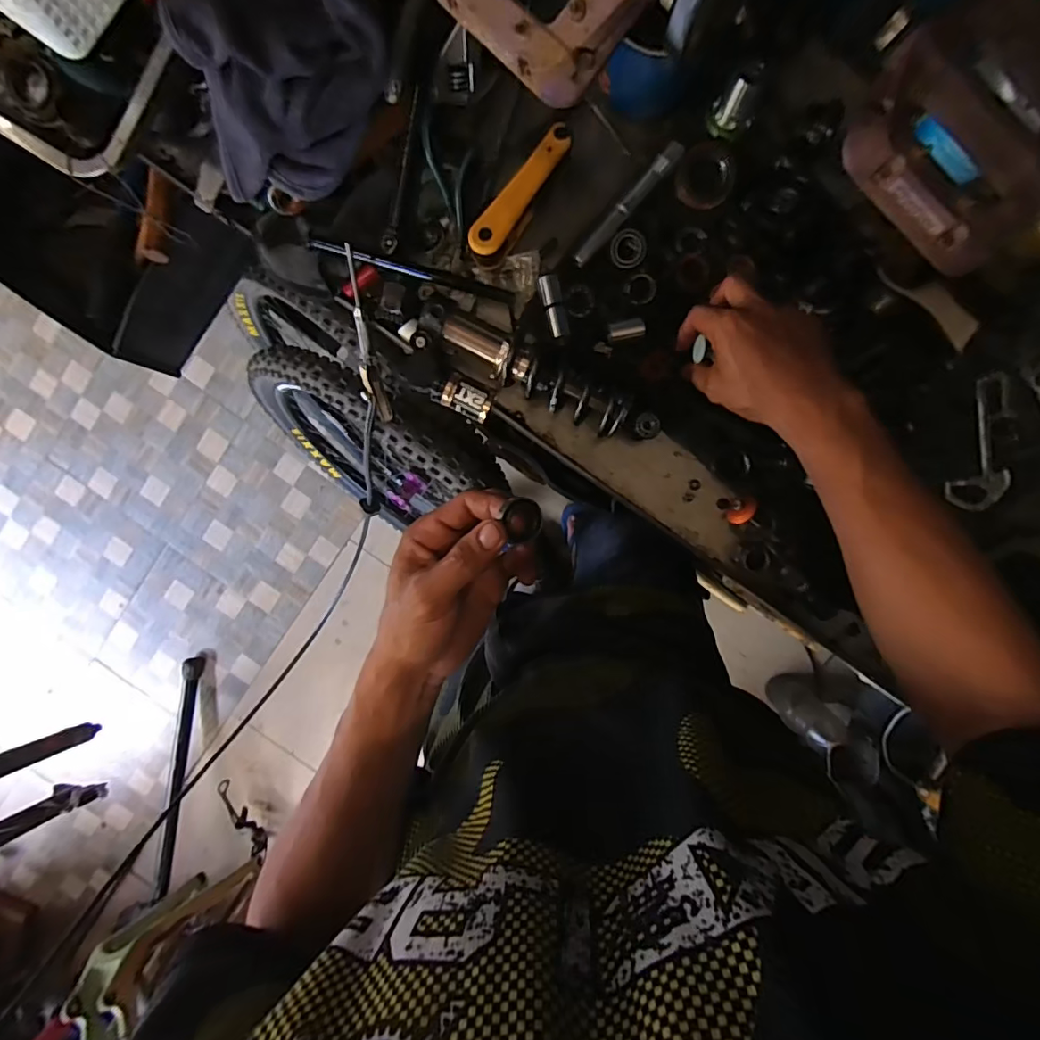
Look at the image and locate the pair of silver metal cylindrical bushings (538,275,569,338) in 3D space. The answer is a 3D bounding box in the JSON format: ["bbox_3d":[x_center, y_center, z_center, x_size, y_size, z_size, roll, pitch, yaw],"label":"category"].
[{"bbox_3d":[0.032,-0.195,0.485,0.020,0.014,0.058,-13,84,4],"label":"pair of silver metal cylindrical bushings"}]

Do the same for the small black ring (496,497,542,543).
[{"bbox_3d":[0.001,0.001,0.312,0.026,0.008,0.026,48,65,-25],"label":"small black ring"}]

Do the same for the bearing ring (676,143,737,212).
[{"bbox_3d":[0.168,-0.312,0.479,0.049,0.014,0.050,0,95,3],"label":"bearing ring"}]

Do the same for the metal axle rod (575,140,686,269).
[{"bbox_3d":[0.096,-0.284,0.476,0.014,0.017,0.125,43,96,-2],"label":"metal axle rod"}]

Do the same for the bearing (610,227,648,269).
[{"bbox_3d":[0.100,-0.249,0.485,0.034,0.005,0.034,0,96,3],"label":"bearing"}]

